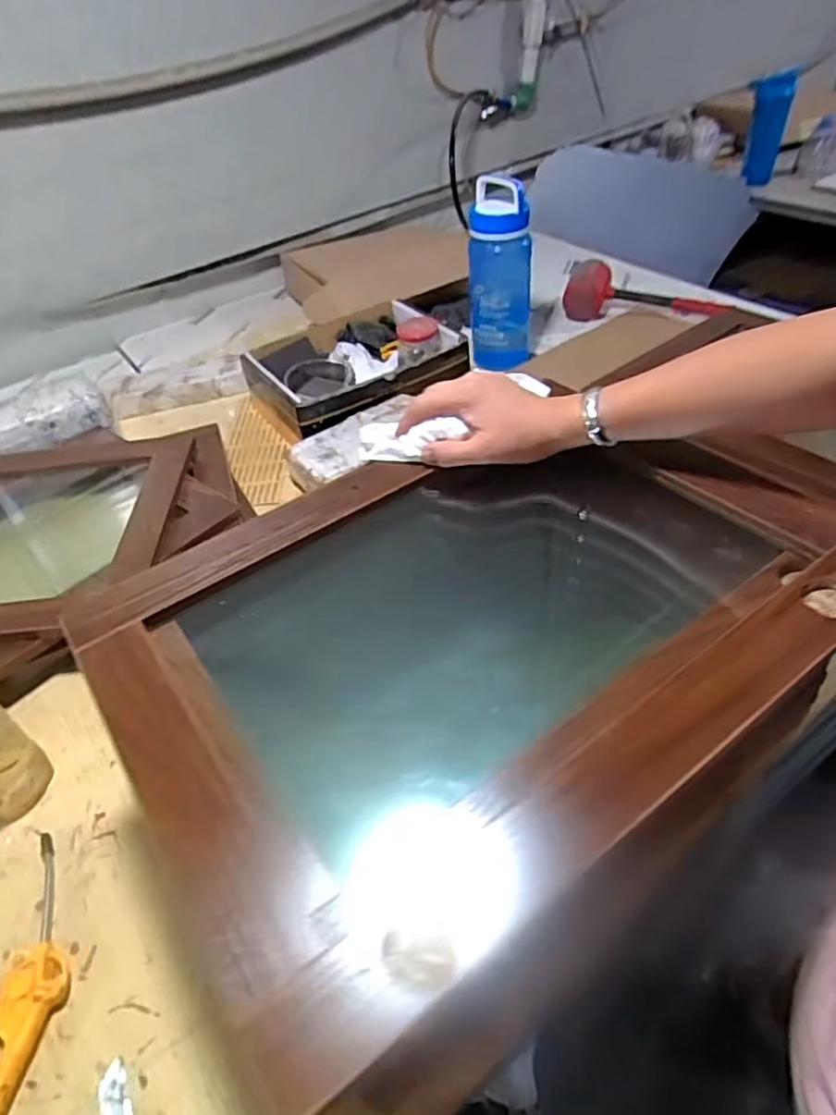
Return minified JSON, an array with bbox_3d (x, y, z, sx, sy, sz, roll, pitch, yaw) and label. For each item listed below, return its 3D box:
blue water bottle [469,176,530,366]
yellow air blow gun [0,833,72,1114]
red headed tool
[{"bbox_3d":[0.138,-0.468,1.097,0.100,0.292,0.105,-1,43,6],"label":"blue water bottle"},{"bbox_3d":[-0.302,0.331,0.475,0.080,0.024,0.244,2,44,9],"label":"yellow air blow gun"},{"bbox_3d":[0.431,-0.503,1.246,0.304,0.078,0.070,3,44,10],"label":"red headed tool"}]

